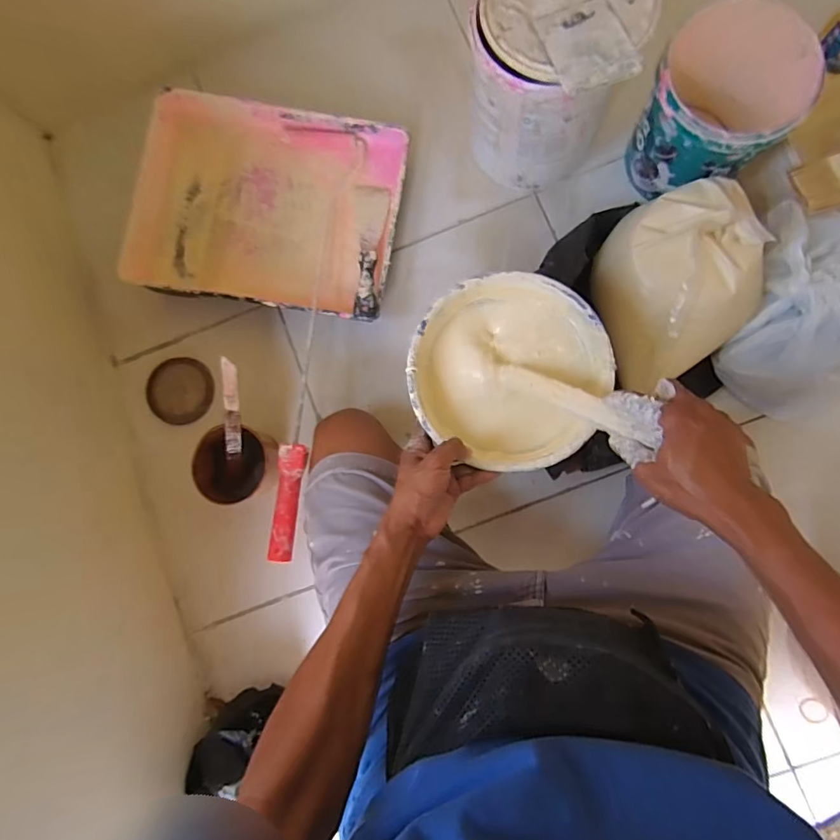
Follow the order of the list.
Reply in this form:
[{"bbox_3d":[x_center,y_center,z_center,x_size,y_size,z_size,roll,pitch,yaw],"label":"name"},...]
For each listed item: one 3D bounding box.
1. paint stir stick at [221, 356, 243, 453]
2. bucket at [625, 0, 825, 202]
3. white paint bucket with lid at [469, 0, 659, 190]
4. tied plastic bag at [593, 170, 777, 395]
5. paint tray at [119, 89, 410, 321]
[{"bbox_3d":[-0.237,-0.013,0.615,0.021,0.012,0.132,11,118,6],"label":"paint stir stick"},{"bbox_3d":[0.348,-0.365,0.591,0.156,0.151,0.155,-1,83,5],"label":"bucket"},{"bbox_3d":[0.158,-0.418,0.598,0.170,0.214,0.182,0,85,5],"label":"white paint bucket with lid"},{"bbox_3d":[0.311,-0.162,0.581,0.174,0.122,0.209,-14,82,3],"label":"tied plastic bag"},{"bbox_3d":[-0.212,-0.297,0.700,0.368,0.075,0.285,10,84,6],"label":"paint tray"}]

